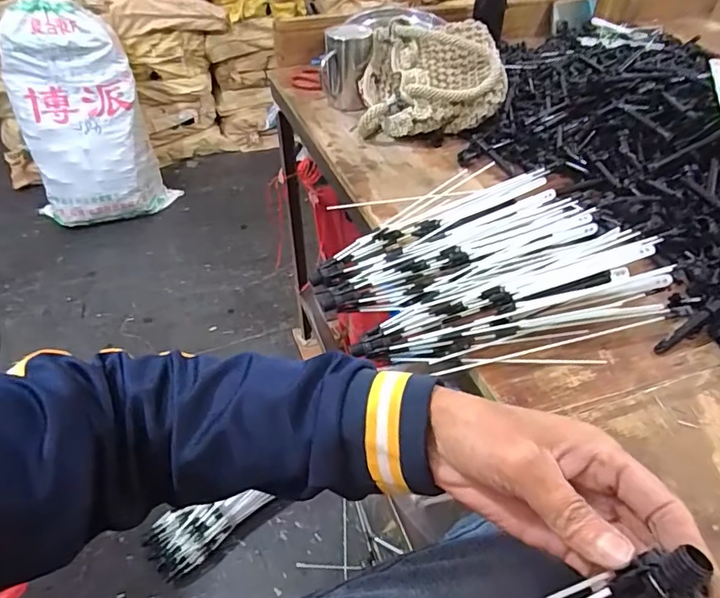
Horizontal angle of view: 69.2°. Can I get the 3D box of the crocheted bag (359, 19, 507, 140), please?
[{"bbox_3d":[0.110,-0.350,0.839,0.219,0.112,0.206,-1,43,-1],"label":"crocheted bag"}]

